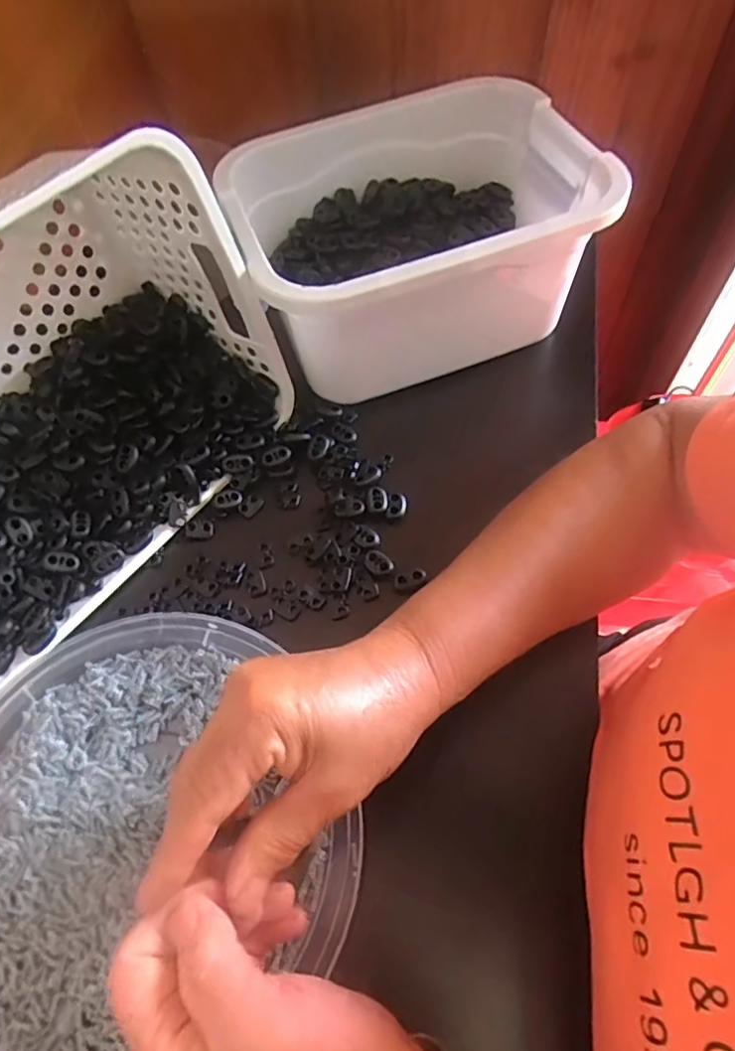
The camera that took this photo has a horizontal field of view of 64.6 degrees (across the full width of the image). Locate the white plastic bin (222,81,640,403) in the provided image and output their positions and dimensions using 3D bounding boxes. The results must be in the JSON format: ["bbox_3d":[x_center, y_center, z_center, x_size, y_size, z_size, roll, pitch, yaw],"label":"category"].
[{"bbox_3d":[0.034,-0.207,0.442,0.244,0.121,0.192,-19,62,-6],"label":"white plastic bin"}]

